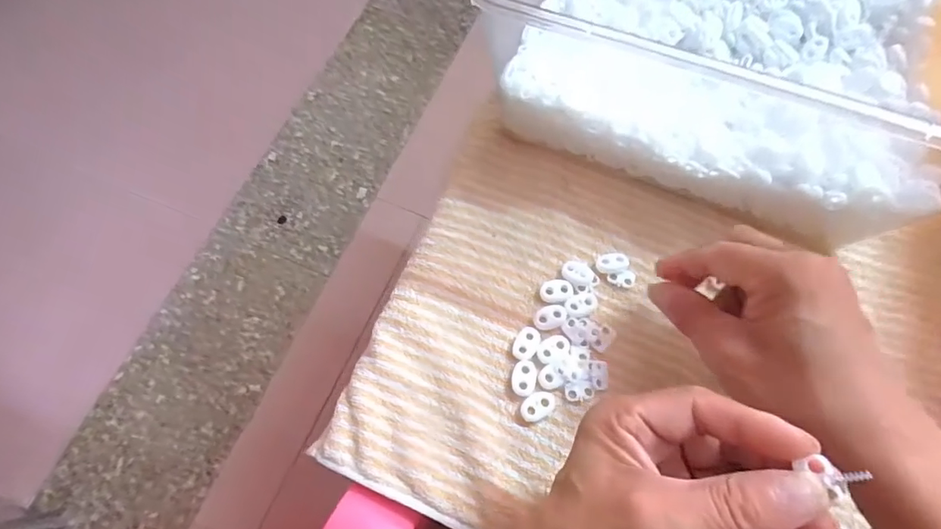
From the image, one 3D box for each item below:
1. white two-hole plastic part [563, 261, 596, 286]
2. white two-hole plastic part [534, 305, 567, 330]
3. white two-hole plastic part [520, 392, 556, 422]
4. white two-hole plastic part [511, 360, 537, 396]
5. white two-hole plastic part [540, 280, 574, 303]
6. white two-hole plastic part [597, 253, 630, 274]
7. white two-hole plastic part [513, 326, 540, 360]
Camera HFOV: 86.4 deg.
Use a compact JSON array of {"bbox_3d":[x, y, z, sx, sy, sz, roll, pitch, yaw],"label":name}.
[{"bbox_3d":[0.075,0.006,0.347,0.022,0.004,0.017,22,70,10],"label":"white two-hole plastic part"},{"bbox_3d":[0.054,0.034,0.334,0.022,0.004,0.015,-16,68,-5],"label":"white two-hole plastic part"},{"bbox_3d":[0.042,0.089,0.316,0.024,0.004,0.014,-36,71,-12],"label":"white two-hole plastic part"},{"bbox_3d":[0.035,0.072,0.320,0.015,0.004,0.022,7,68,4],"label":"white two-hole plastic part"},{"bbox_3d":[0.059,0.018,0.341,0.022,0.004,0.015,-5,68,-1],"label":"white two-hole plastic part"},{"bbox_3d":[0.099,-0.001,0.348,0.022,0.006,0.015,2,68,2],"label":"white two-hole plastic part"},{"bbox_3d":[0.037,0.052,0.329,0.015,0.004,0.023,21,70,10],"label":"white two-hole plastic part"}]

